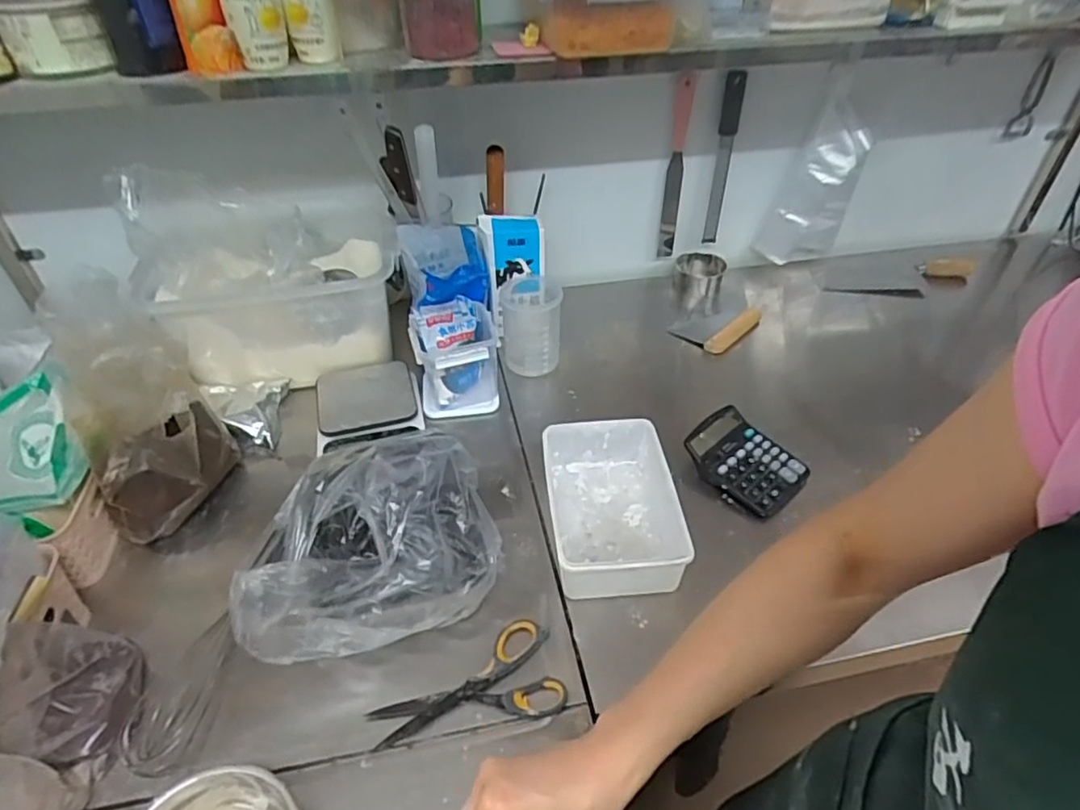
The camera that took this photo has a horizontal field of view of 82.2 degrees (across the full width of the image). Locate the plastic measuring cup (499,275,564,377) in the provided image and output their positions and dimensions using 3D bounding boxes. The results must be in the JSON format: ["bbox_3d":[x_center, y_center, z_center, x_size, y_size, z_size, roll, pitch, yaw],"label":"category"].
[{"bbox_3d":[-0.015,-0.136,1.009,0.094,0.130,0.118,-1,41,-1],"label":"plastic measuring cup"}]

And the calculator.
[{"bbox_3d":[0.278,0.072,0.837,0.118,0.039,0.144,-33,51,-32],"label":"calculator"}]

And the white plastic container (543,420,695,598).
[{"bbox_3d":[0.088,0.123,0.757,0.150,0.079,0.214,-4,41,-5],"label":"white plastic container"}]

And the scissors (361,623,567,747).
[{"bbox_3d":[-0.075,0.280,0.621,0.184,0.009,0.097,-10,42,-11],"label":"scissors"}]

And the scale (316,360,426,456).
[{"bbox_3d":[-0.252,-0.007,0.913,0.148,0.036,0.155,-10,42,-10],"label":"scale"}]

